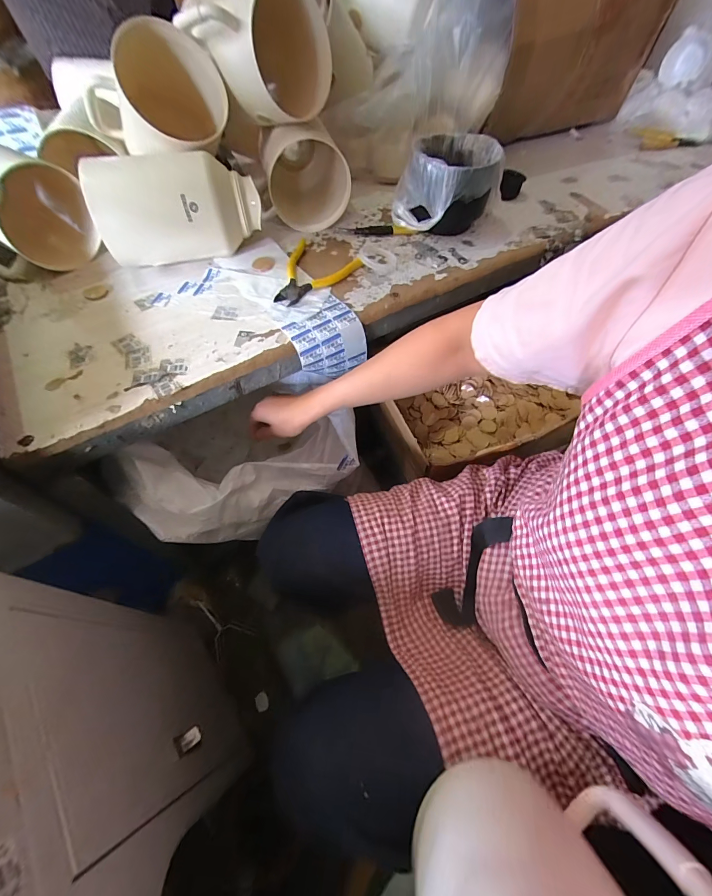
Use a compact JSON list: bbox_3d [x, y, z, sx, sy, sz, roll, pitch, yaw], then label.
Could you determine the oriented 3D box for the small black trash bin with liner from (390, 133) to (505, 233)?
[{"bbox_3d":[0.155,-0.450,0.617,0.157,0.125,0.156,12,59,5],"label":"small black trash bin with liner"}]

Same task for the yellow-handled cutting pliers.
[{"bbox_3d":[-0.068,-0.272,0.553,0.104,0.014,0.158,24,61,12],"label":"yellow-handled cutting pliers"}]

